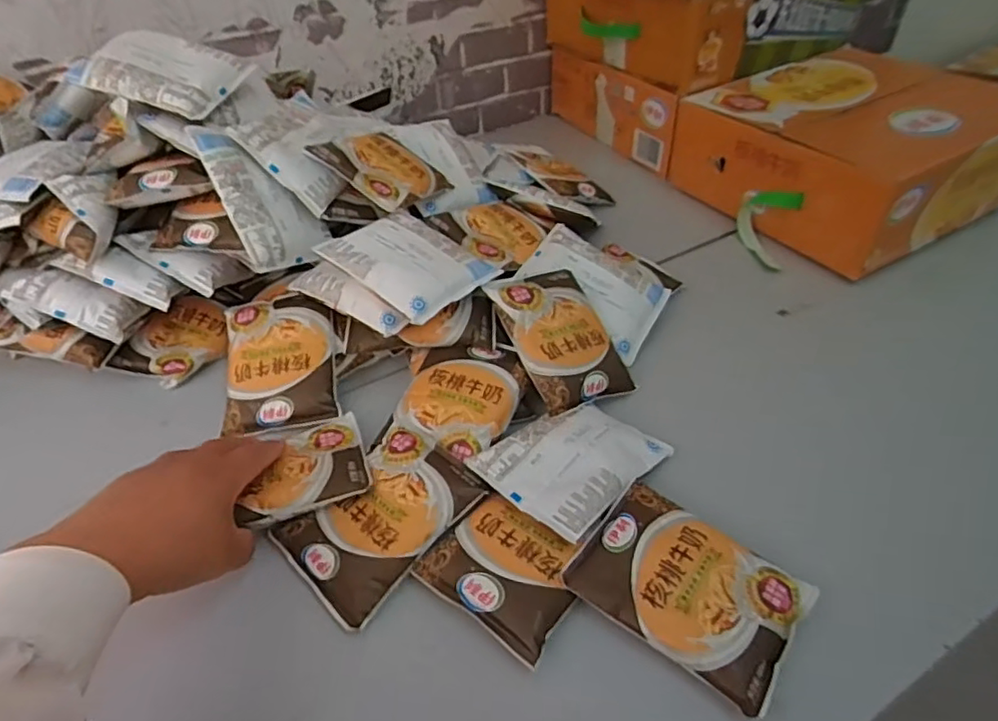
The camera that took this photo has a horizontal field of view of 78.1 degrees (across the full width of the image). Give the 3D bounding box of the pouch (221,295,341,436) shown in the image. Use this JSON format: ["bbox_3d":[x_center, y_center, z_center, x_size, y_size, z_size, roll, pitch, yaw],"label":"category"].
[{"bbox_3d":[-0.189,-0.001,0.529,0.096,0.015,0.123,-7,68,-4],"label":"pouch"}]

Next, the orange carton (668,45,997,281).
[{"bbox_3d":[0.416,-0.251,0.724,0.349,0.110,0.276,-22,46,-20],"label":"orange carton"}]

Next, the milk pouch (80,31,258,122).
[{"bbox_3d":[-0.290,-0.254,0.537,0.114,0.016,0.089,18,55,-1],"label":"milk pouch"}]

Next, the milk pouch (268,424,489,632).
[{"bbox_3d":[-0.084,0.106,0.427,0.093,0.028,0.120,32,53,31],"label":"milk pouch"}]

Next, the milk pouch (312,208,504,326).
[{"bbox_3d":[-0.077,-0.086,0.514,0.123,0.013,0.089,35,56,22],"label":"milk pouch"}]

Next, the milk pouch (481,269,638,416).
[{"bbox_3d":[0.054,-0.022,0.517,0.092,0.020,0.122,-18,71,-31],"label":"milk pouch"}]

